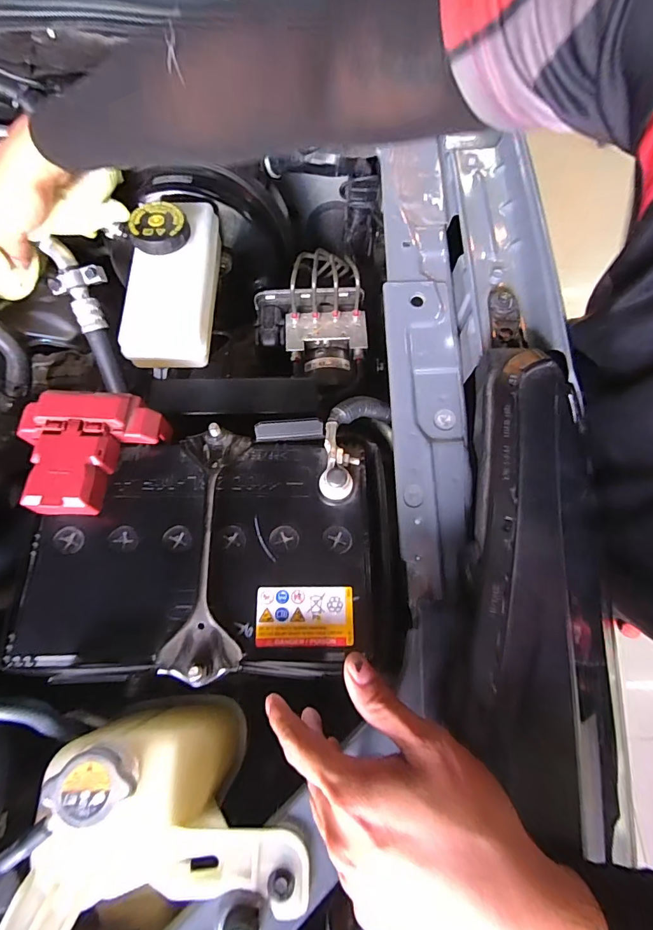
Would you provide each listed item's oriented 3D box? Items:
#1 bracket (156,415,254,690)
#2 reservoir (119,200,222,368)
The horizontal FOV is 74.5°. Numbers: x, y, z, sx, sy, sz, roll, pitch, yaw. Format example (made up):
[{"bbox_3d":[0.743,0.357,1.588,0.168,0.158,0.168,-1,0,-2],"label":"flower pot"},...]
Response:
[{"bbox_3d":[-0.089,0.058,0.322,0.053,0.018,0.187,-1,67,-2],"label":"bracket"},{"bbox_3d":[-0.148,-0.185,0.417,0.080,0.064,0.178,0,67,-1],"label":"reservoir"}]

